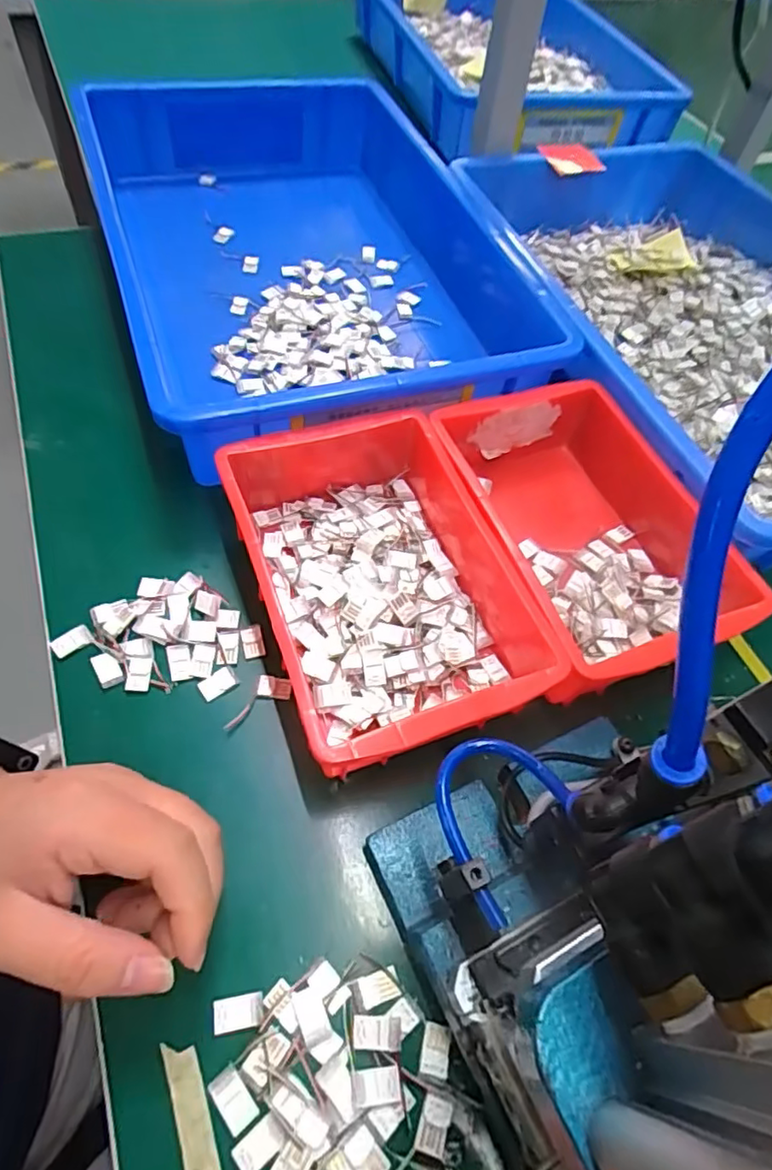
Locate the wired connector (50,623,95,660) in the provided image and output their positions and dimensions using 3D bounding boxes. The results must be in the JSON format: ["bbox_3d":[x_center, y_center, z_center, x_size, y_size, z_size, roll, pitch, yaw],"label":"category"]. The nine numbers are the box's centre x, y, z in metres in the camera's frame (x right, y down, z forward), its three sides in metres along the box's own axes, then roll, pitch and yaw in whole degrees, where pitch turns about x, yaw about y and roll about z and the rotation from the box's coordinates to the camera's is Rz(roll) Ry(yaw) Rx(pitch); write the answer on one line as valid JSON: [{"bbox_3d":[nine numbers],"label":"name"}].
[{"bbox_3d":[-0.170,0.031,0.322,0.020,0.005,0.011,-34,67,-24],"label":"wired connector"}]

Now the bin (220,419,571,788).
[{"bbox_3d":[0.005,-0.008,0.334,0.149,0.050,0.199,-16,61,-15],"label":"bin"}]

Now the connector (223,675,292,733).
[{"bbox_3d":[-0.071,0.062,0.323,0.040,0.005,0.017,-25,64,-20],"label":"connector"}]

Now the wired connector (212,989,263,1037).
[{"bbox_3d":[-0.062,0.179,0.248,0.021,0.004,0.012,-6,59,-10],"label":"wired connector"}]

